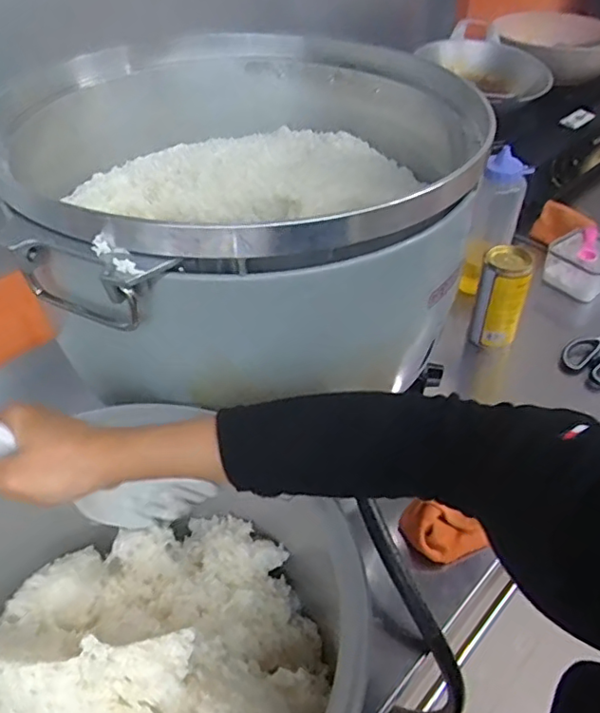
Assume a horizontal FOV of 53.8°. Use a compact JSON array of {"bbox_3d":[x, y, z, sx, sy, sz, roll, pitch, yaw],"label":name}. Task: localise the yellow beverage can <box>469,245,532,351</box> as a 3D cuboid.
[{"bbox_3d":[0.296,-0.085,0.877,0.067,0.146,0.057,9,44,10],"label":"yellow beverage can"}]

